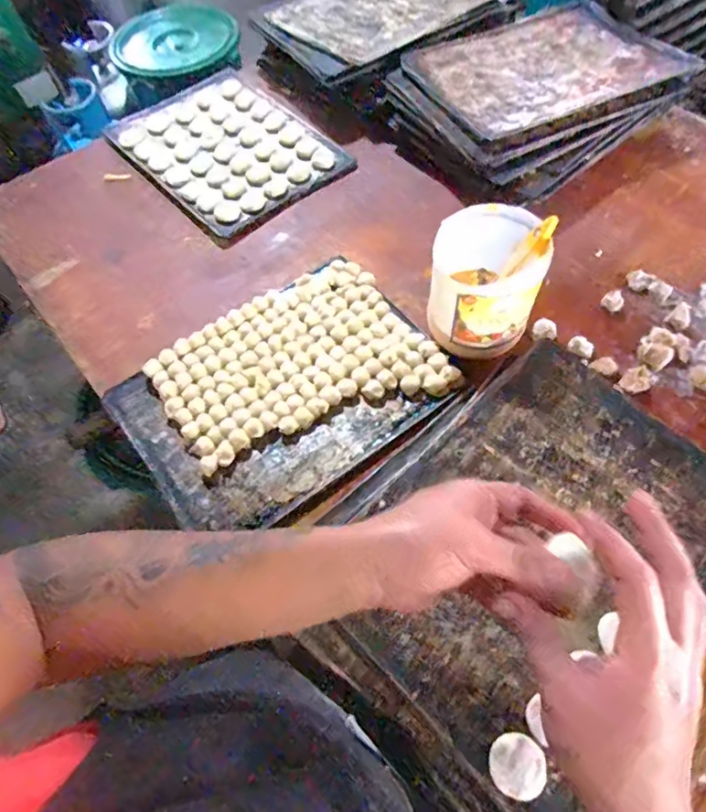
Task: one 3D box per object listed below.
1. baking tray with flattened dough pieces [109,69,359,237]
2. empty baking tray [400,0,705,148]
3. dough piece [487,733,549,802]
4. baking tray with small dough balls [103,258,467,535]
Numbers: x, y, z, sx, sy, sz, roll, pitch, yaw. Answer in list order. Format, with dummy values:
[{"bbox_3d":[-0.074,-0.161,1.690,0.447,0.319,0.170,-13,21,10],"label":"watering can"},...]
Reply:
[{"bbox_3d":[-0.259,-0.528,1.034,0.325,0.031,0.449,-36,65,-17],"label":"baking tray with flattened dough pieces"},{"bbox_3d":[0.358,-0.658,0.979,0.472,0.021,0.349,-24,62,-10],"label":"empty baking tray"},{"bbox_3d":[0.148,0.324,0.459,0.048,0.012,0.047,-2,60,3],"label":"dough piece"},{"bbox_3d":[-0.102,-0.028,0.745,0.425,0.029,0.317,-31,64,-14],"label":"baking tray with small dough balls"}]

